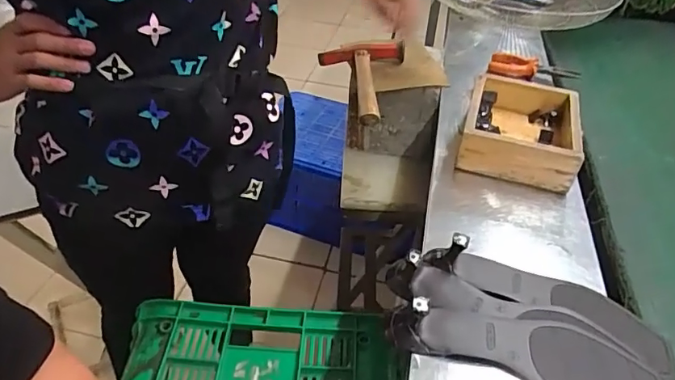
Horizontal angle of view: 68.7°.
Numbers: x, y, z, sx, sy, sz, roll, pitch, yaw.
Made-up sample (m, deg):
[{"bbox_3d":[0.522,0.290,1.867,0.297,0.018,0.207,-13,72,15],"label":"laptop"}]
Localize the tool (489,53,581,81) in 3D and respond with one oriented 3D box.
[{"bbox_3d":[0.358,-0.224,0.901,0.151,0.013,0.060,14,63,22],"label":"tool"}]

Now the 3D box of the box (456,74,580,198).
[{"bbox_3d":[0.262,-0.090,0.711,0.150,0.063,0.190,17,40,12],"label":"box"}]

